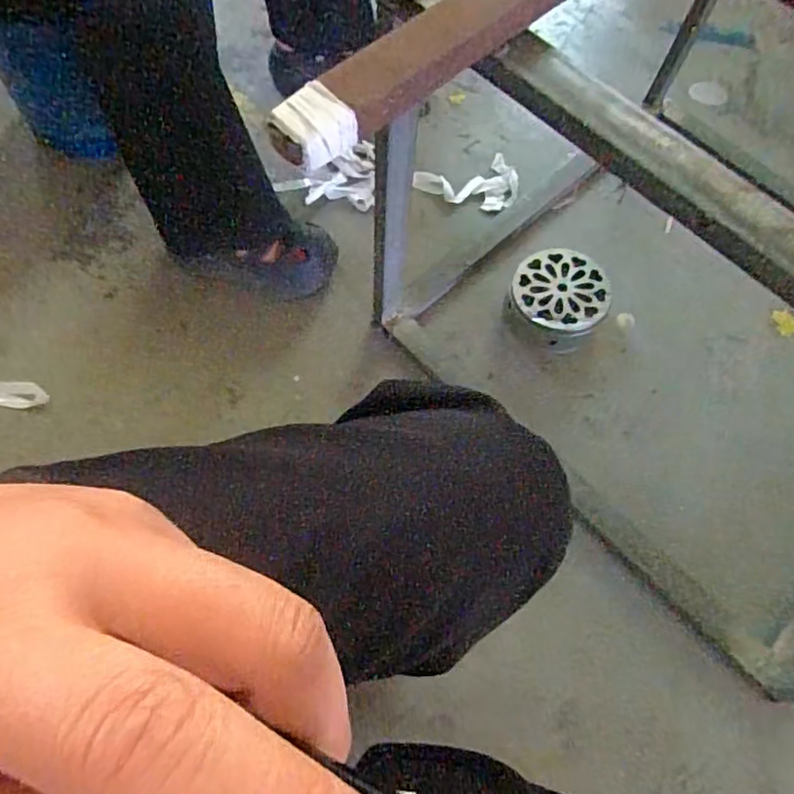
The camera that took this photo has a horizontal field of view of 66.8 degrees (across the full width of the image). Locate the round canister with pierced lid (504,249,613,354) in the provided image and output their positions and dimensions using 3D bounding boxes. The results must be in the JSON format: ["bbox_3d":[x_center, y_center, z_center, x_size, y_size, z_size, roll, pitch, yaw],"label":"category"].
[{"bbox_3d":[0.233,-0.144,0.876,0.132,0.063,0.132,1,68,-2],"label":"round canister with pierced lid"}]

